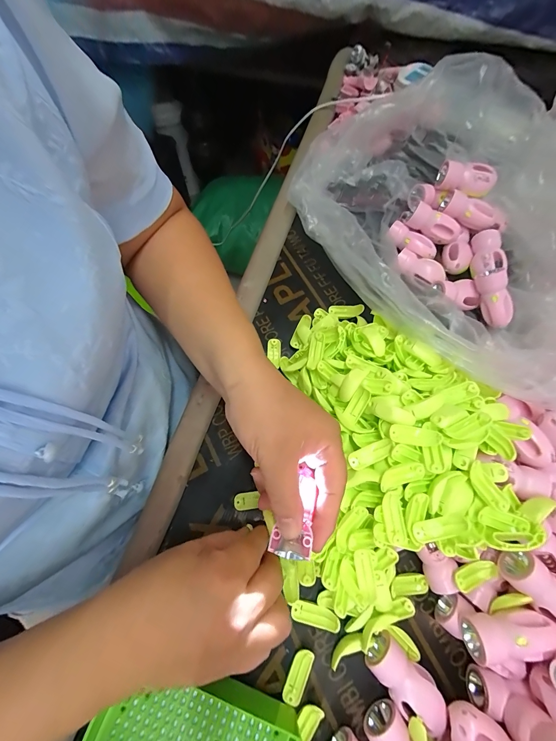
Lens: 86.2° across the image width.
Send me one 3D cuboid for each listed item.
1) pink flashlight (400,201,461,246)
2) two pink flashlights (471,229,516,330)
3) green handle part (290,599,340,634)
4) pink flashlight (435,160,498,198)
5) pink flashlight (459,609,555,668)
[{"bbox_3d":[0.194,-0.188,0.375,0.074,0.028,0.023,32,73,10],"label":"pink flashlight"},{"bbox_3d":[0.250,-0.114,0.347,0.041,0.038,0.122,7,70,2],"label":"two pink flashlights"},{"bbox_3d":[0.033,0.217,0.261,0.040,0.009,0.016,14,71,5],"label":"green handle part"},{"bbox_3d":[0.231,-0.233,0.365,0.066,0.027,0.025,15,71,5],"label":"pink flashlight"},{"bbox_3d":[0.177,0.202,0.227,0.063,0.023,0.029,-1,70,-1],"label":"pink flashlight"}]

